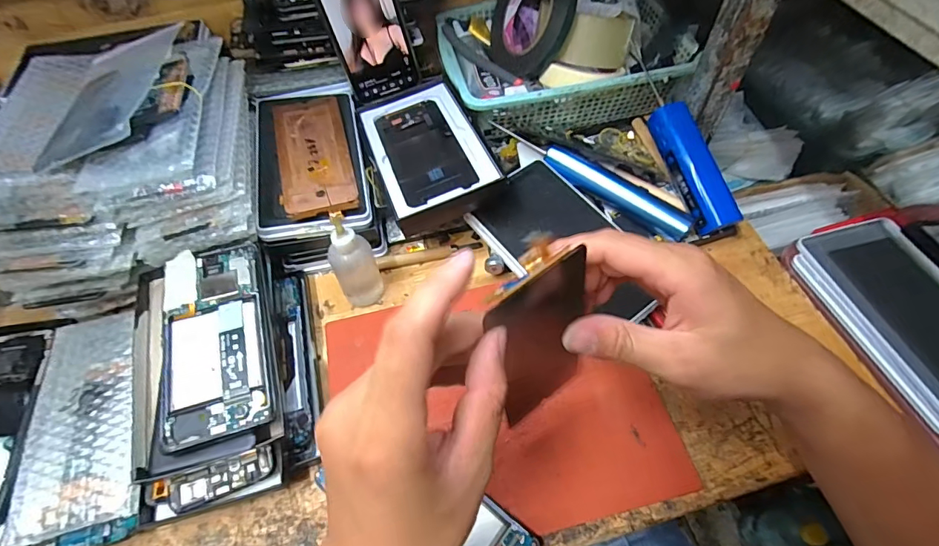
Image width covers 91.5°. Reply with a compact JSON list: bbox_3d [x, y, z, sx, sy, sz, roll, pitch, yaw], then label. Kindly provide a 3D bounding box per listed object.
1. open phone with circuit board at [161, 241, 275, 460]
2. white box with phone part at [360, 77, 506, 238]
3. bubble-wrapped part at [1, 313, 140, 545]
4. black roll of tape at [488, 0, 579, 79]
[{"bbox_3d":[-0.190,0.047,0.343,0.073,0.010,0.152,-12,60,-11],"label":"open phone with circuit board"},{"bbox_3d":[-0.042,-0.127,0.439,0.104,0.025,0.177,-19,58,-9],"label":"white box with phone part"},{"bbox_3d":[-0.293,0.118,0.357,0.083,0.030,0.179,-15,58,-6],"label":"bubble-wrapped part"},{"bbox_3d":[0.064,-0.283,0.511,0.023,0.117,0.137,-9,24,-35],"label":"black roll of tape"}]

